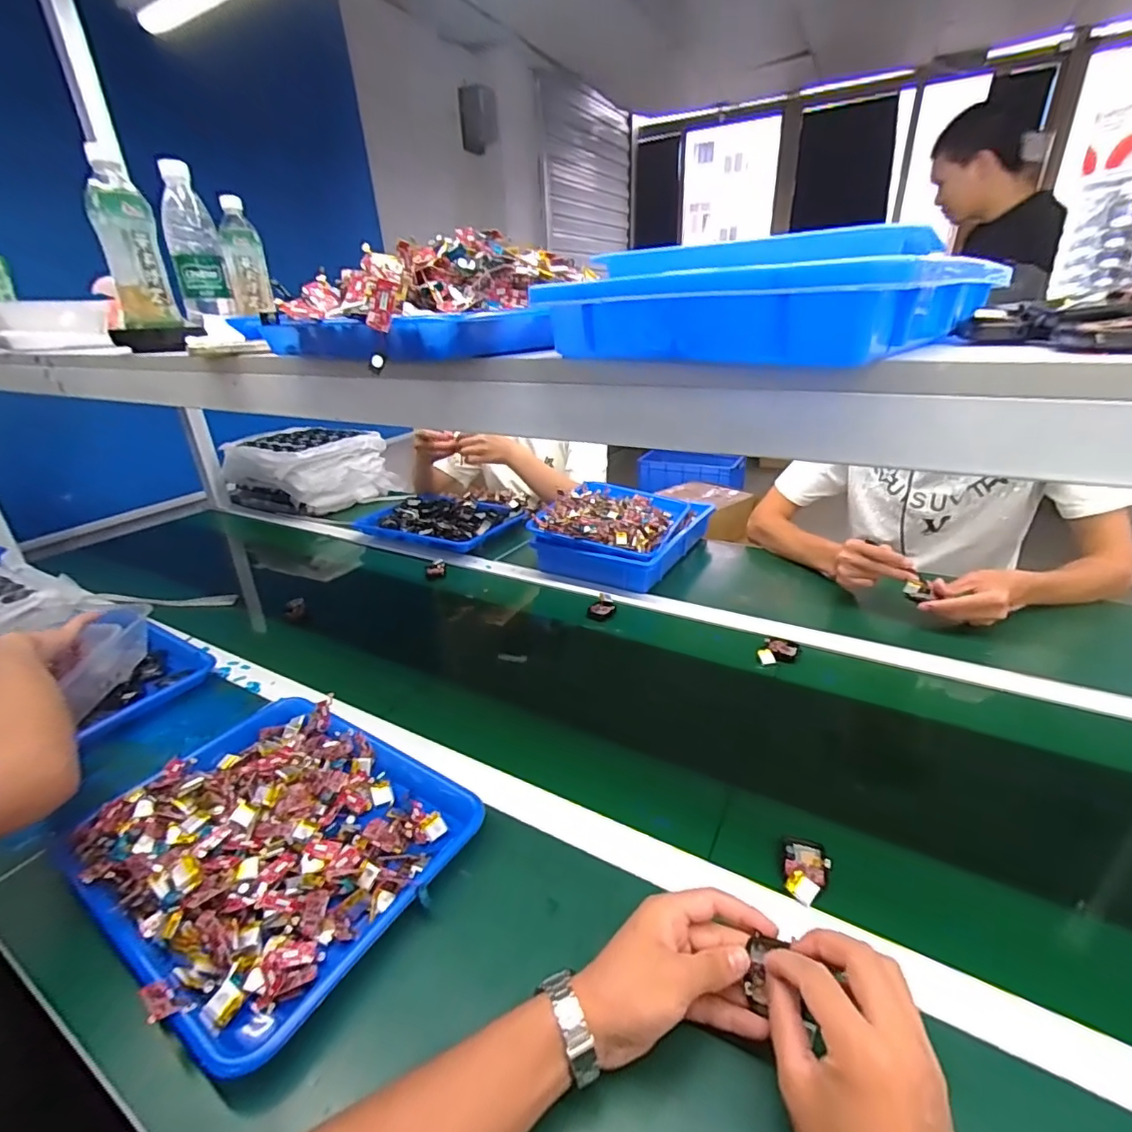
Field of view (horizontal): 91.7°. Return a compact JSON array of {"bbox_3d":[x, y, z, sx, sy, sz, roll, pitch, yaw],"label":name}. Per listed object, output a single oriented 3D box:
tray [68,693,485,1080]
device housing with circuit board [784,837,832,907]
[{"bbox_3d":[-0.272,0.245,0.523,0.332,0.050,0.268,15,30,32],"label":"tray"},{"bbox_3d":[0.207,0.261,0.472,0.035,0.011,0.056,8,27,19],"label":"device housing with circuit board"}]

